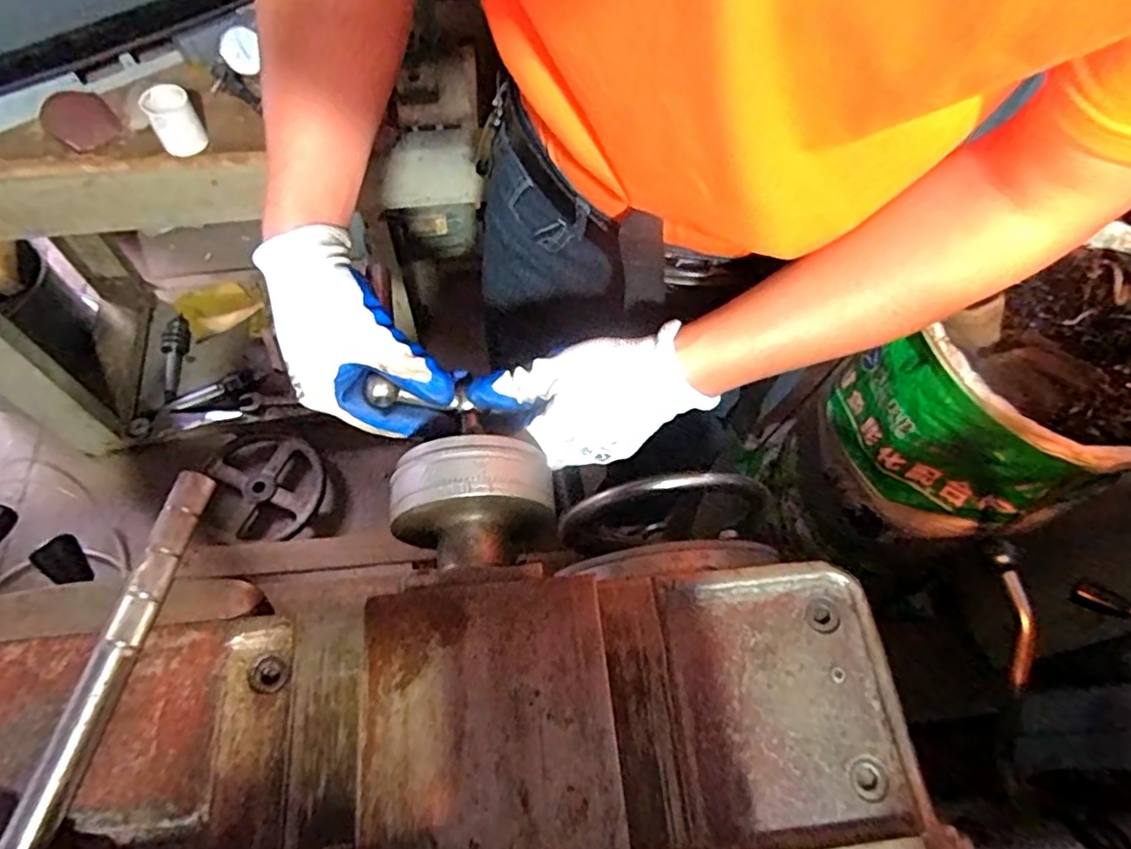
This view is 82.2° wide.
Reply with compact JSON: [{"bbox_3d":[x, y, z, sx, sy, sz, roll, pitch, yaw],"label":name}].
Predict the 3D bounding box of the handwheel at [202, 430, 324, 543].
[{"bbox_3d":[-0.638,0.130,1.380,0.225,0.030,0.251,-15,64,-11],"label":"handwheel"}]

